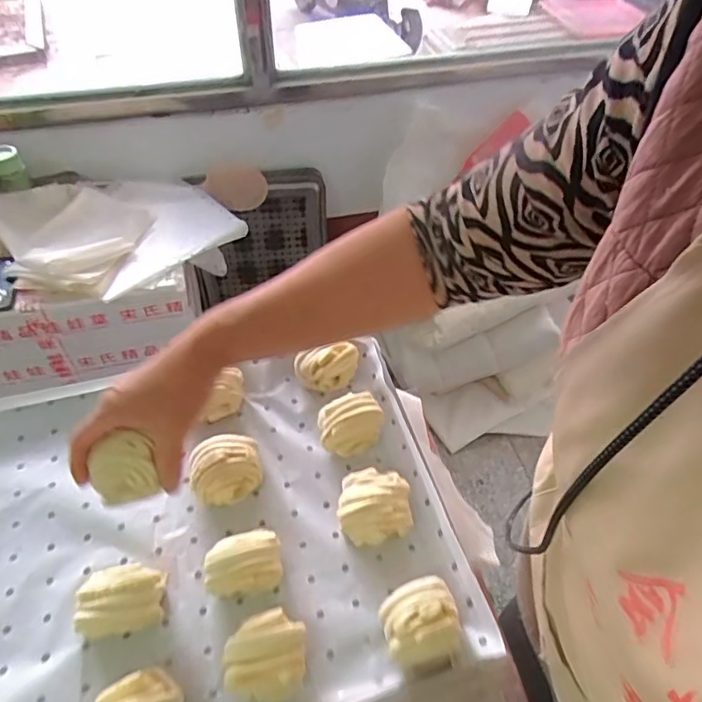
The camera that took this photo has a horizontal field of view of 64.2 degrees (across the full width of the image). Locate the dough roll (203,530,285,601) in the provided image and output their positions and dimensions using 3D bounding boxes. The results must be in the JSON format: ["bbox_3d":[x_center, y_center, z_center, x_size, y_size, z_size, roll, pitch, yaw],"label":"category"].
[{"bbox_3d":[-0.097,0.190,0.506,0.069,0.043,0.056,-8,49,-7],"label":"dough roll"}]

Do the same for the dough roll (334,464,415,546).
[{"bbox_3d":[0.024,0.148,0.546,0.074,0.041,0.069,0,48,0],"label":"dough roll"}]

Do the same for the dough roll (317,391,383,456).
[{"bbox_3d":[-0.001,0.074,0.598,0.071,0.046,0.052,-21,52,-18],"label":"dough roll"}]

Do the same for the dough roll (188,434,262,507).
[{"bbox_3d":[-0.127,0.120,0.567,0.069,0.050,0.056,-14,50,-12],"label":"dough roll"}]

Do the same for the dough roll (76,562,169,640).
[{"bbox_3d":[-0.200,0.214,0.486,0.068,0.049,0.049,-16,50,-14],"label":"dough roll"}]

